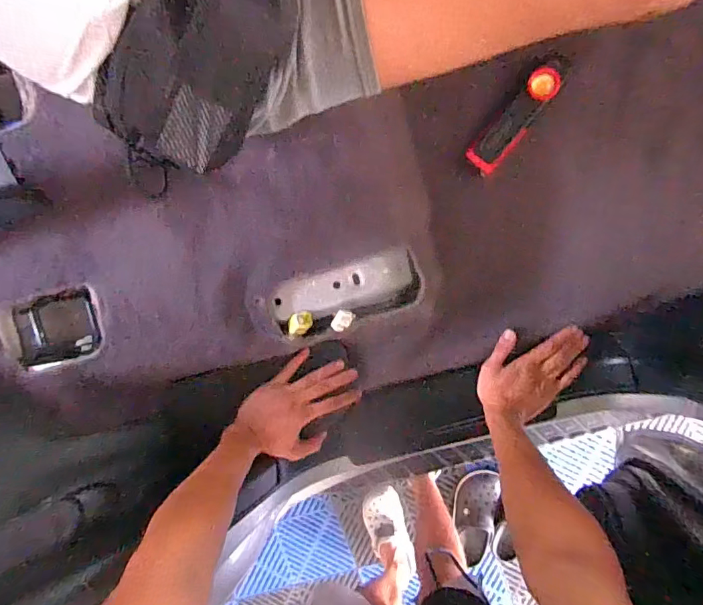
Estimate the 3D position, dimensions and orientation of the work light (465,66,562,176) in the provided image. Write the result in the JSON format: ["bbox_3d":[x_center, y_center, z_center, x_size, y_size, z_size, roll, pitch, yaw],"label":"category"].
[{"bbox_3d":[0.212,-0.238,0.617,0.046,0.020,0.141,36,112,-6],"label":"work light"}]

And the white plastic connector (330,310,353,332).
[{"bbox_3d":[-0.011,0.023,0.572,0.020,0.016,0.025,25,97,4],"label":"white plastic connector"}]

